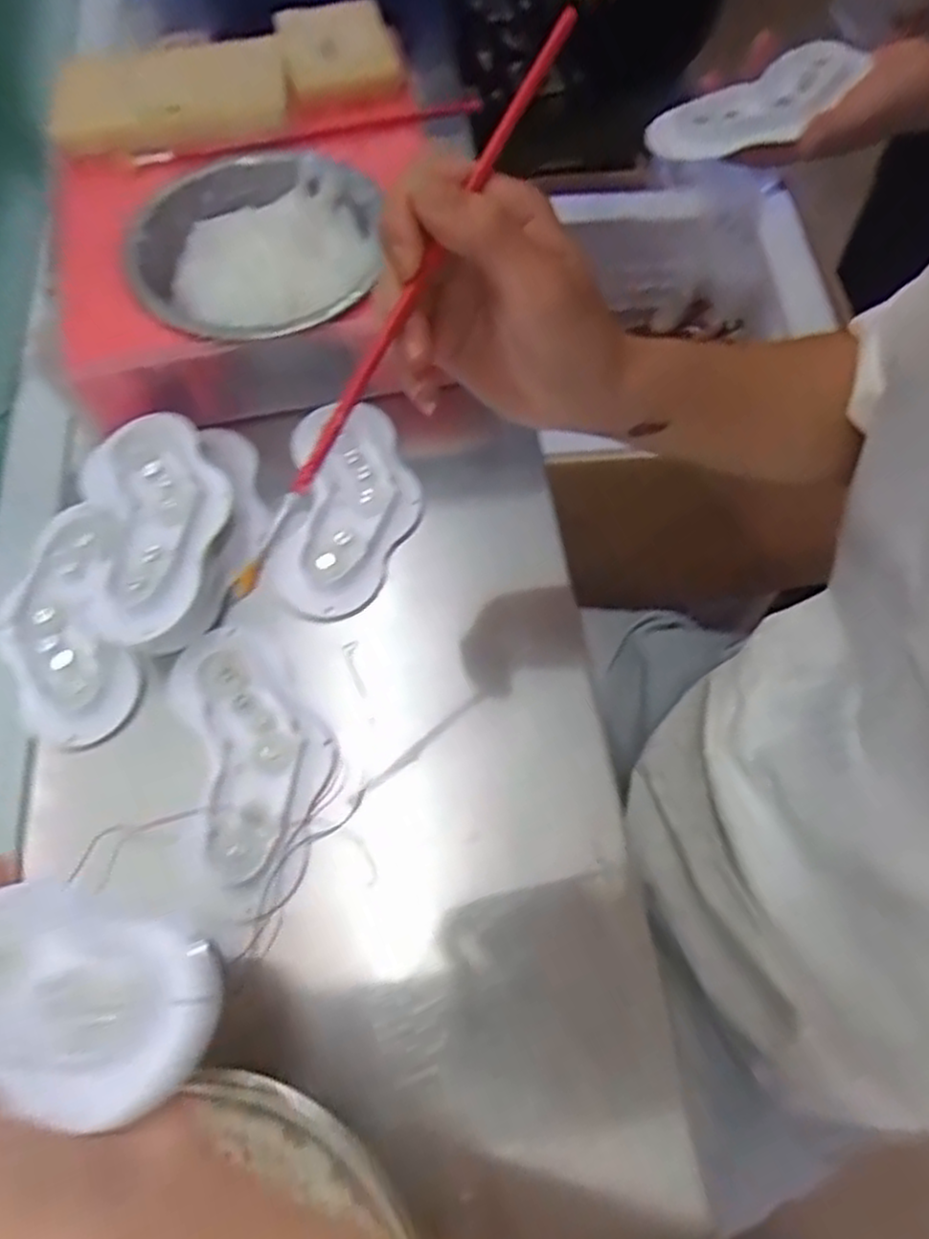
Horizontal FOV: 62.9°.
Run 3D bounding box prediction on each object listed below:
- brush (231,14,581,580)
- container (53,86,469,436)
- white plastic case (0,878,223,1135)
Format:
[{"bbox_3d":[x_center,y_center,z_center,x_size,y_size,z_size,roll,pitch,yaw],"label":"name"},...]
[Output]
[{"bbox_3d":[-0.019,-0.118,0.272,0.005,0.010,0.246,26,83,12],"label":"brush"},{"bbox_3d":[-0.144,-0.229,0.507,0.246,0.068,0.194,-16,65,-7],"label":"container"},{"bbox_3d":[-0.154,0.129,0.251,0.150,0.025,0.071,-5,38,2],"label":"white plastic case"}]

